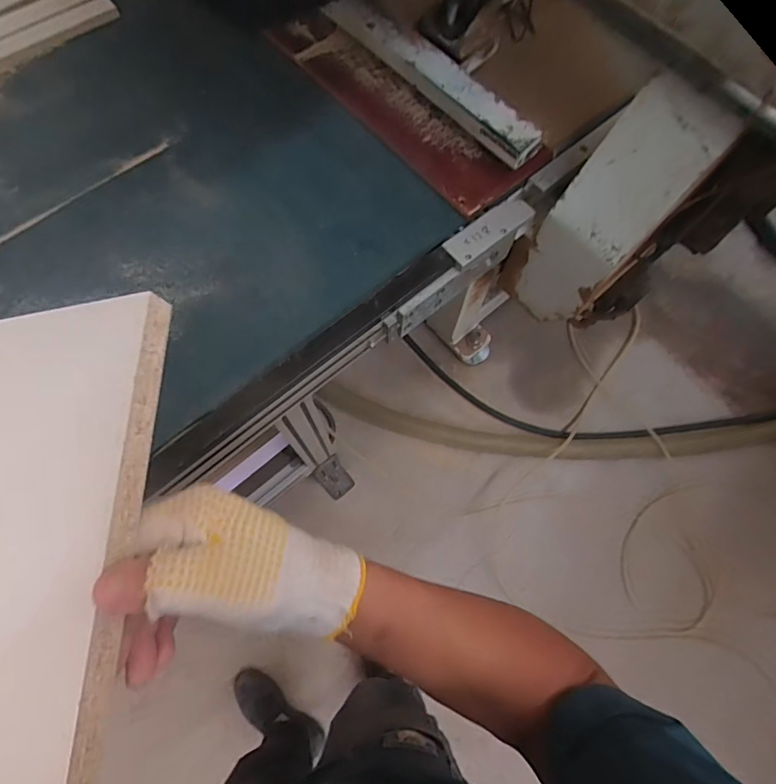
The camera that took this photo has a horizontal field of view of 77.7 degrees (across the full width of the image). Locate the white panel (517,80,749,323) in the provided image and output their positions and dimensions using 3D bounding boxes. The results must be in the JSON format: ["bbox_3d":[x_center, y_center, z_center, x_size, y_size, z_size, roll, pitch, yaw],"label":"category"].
[{"bbox_3d":[0.406,-0.320,0.916,0.159,0.460,0.159,42,75,12],"label":"white panel"}]

